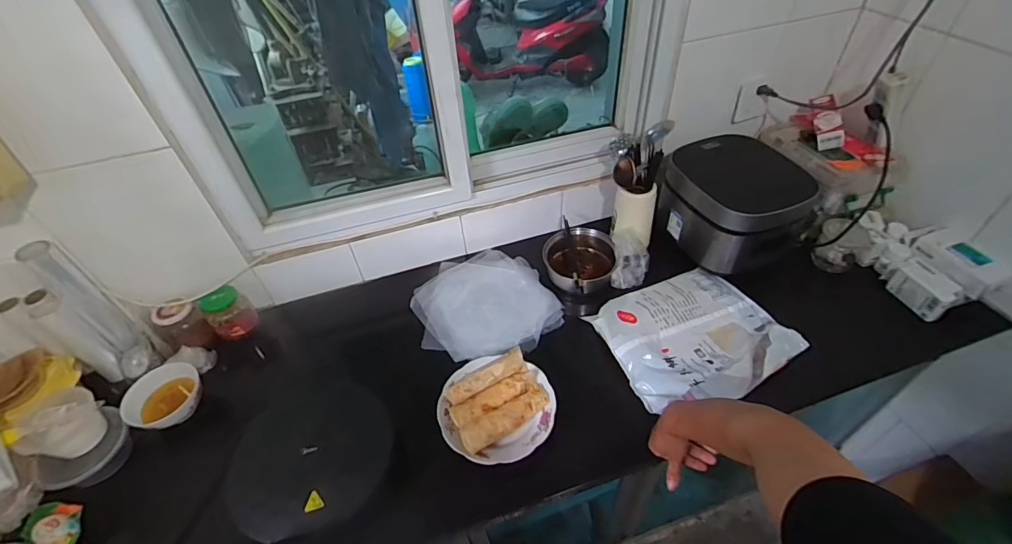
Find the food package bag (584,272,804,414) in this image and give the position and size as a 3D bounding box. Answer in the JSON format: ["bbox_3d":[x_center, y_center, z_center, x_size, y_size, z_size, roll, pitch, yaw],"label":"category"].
[{"bbox_3d":[0.354,0.117,0.878,0.317,0.042,0.267,-17,47,-12],"label":"food package bag"}]

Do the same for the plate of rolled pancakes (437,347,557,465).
[{"bbox_3d":[-0.018,0.229,0.801,0.194,0.047,0.203,-2,46,3],"label":"plate of rolled pancakes"}]

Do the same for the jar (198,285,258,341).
[{"bbox_3d":[-0.588,0.078,0.962,0.083,0.114,0.082,-2,46,3],"label":"jar"}]

